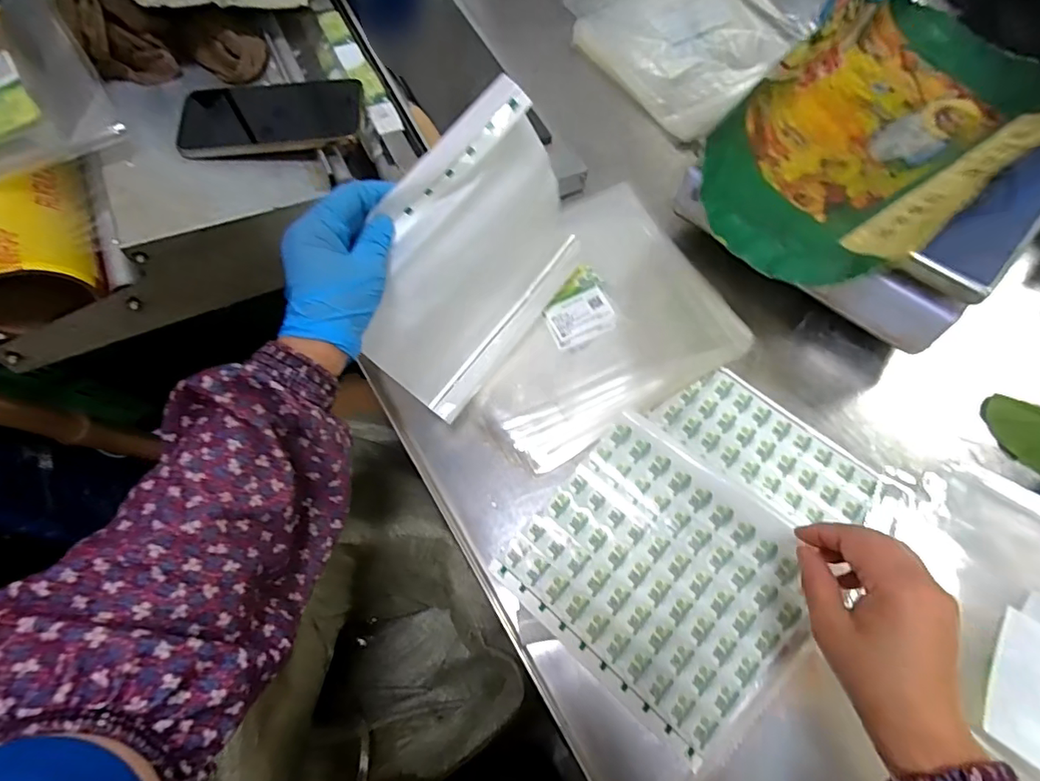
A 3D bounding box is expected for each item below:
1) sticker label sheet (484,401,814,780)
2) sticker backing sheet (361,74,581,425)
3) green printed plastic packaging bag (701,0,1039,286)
[{"bbox_3d":[0.117,0.146,0.422,0.212,0.018,0.182,42,78,13],"label":"sticker label sheet"},{"bbox_3d":[-0.041,-0.096,0.430,0.039,0.176,0.223,39,92,39],"label":"sticker backing sheet"},{"bbox_3d":[0.331,-0.242,0.456,0.360,0.080,0.197,-34,68,-11],"label":"green printed plastic packaging bag"}]

